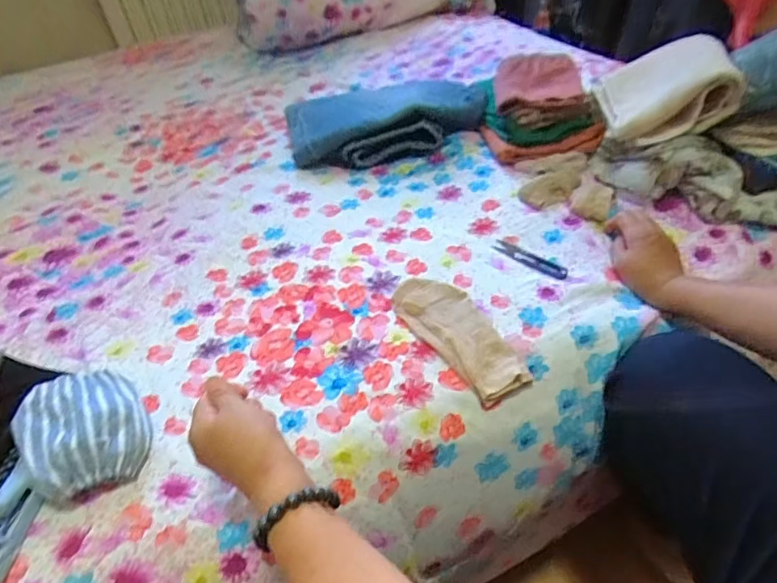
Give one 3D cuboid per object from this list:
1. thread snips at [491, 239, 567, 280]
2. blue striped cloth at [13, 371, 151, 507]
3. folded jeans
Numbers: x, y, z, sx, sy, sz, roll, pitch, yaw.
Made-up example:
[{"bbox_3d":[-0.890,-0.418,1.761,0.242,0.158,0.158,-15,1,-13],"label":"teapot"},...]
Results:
[{"bbox_3d":[0.181,-0.041,0.643,0.102,0.006,0.025,29,58,32],"label":"thread snips"},{"bbox_3d":[-0.288,0.133,0.476,0.101,0.052,0.126,-30,49,-18],"label":"blue striped cloth"},{"bbox_3d":[-0.011,-0.298,0.860,0.323,0.067,0.191,-15,46,-4],"label":"folded jeans"}]

